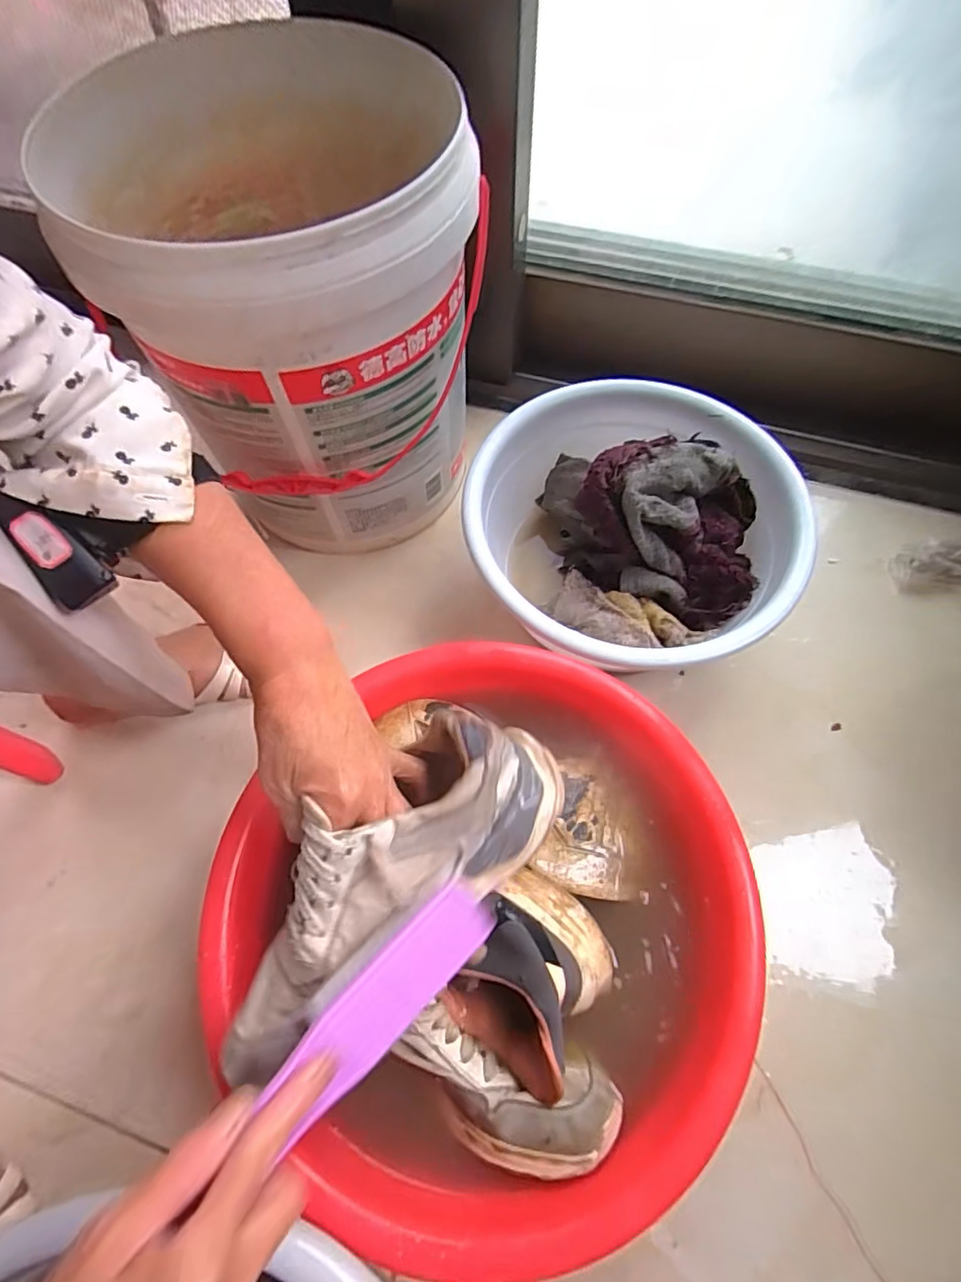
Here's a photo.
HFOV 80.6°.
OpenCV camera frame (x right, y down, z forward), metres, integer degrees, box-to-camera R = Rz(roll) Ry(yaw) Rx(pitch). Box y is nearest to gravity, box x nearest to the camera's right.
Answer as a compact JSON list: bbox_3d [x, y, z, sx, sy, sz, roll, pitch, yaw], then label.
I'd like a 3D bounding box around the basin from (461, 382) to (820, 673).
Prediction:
[{"bbox_3d":[0.143,-0.098,0.579,0.296,0.144,0.305,1,65,-2],"label":"basin"}]

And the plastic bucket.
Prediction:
[{"bbox_3d":[-0.158,-0.298,0.545,0.304,0.325,0.304,1,65,-2],"label":"plastic bucket"}]

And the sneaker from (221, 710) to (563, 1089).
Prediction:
[{"bbox_3d":[-0.054,0.141,0.329,0.237,0.075,0.091,-42,70,-9],"label":"sneaker"}]

